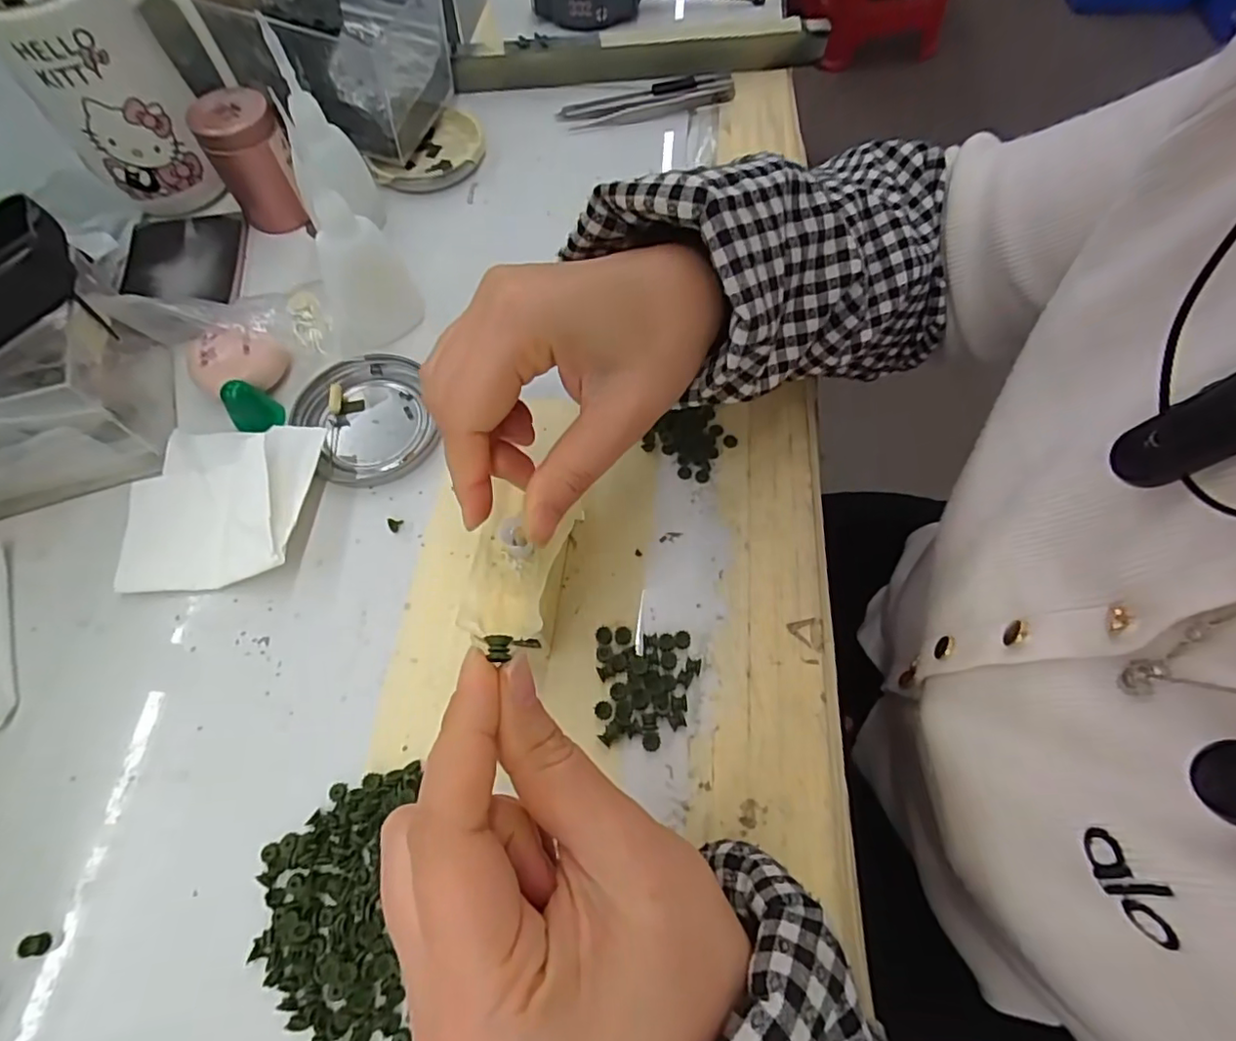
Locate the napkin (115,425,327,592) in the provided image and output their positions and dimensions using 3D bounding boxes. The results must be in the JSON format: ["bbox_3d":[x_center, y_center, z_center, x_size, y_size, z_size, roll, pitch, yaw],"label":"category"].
[{"bbox_3d":[-0.195,-0.011,0.290,0.089,0.025,0.084,-5,65,-3],"label":"napkin"}]

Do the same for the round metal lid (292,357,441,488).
[{"bbox_3d":[-0.136,-0.053,0.317,0.068,0.010,0.075,-18,66,-9],"label":"round metal lid"}]

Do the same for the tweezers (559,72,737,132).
[{"bbox_3d":[0.023,-0.310,0.437,0.131,0.011,0.034,-12,66,-6],"label":"tweezers"}]

